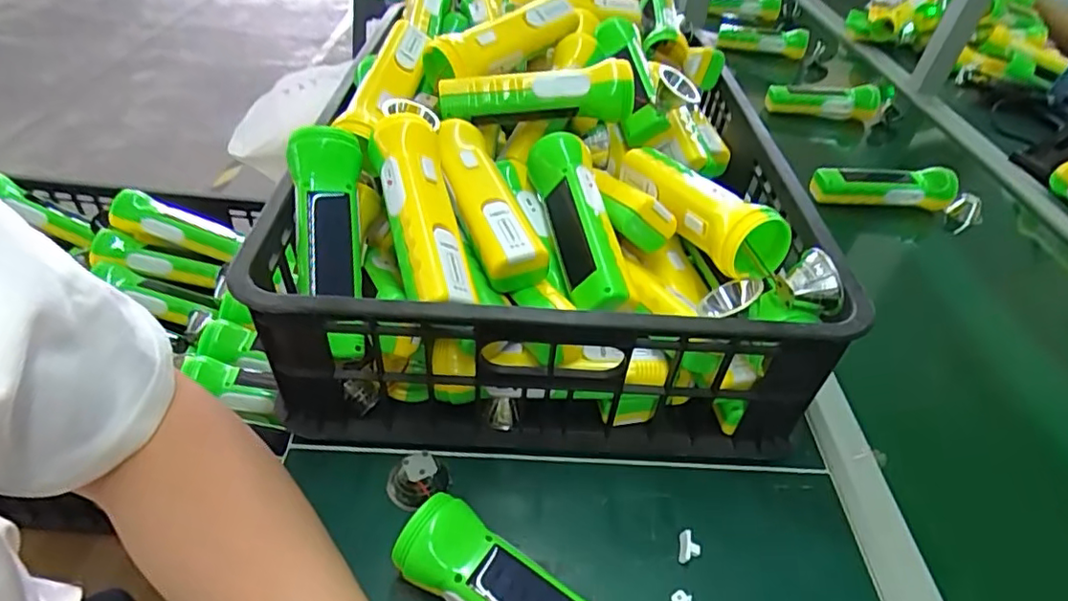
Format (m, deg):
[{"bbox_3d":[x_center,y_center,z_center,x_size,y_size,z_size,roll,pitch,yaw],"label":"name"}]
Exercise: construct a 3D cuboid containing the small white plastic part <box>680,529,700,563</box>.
[{"bbox_3d":[0.101,0.159,0.379,0.014,0.008,0.019,11,43,4],"label":"small white plastic part"}]

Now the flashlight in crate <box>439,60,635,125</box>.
[{"bbox_3d":[0.006,-0.171,0.497,0.164,0.048,0.041,-5,43,-13],"label":"flashlight in crate"}]

